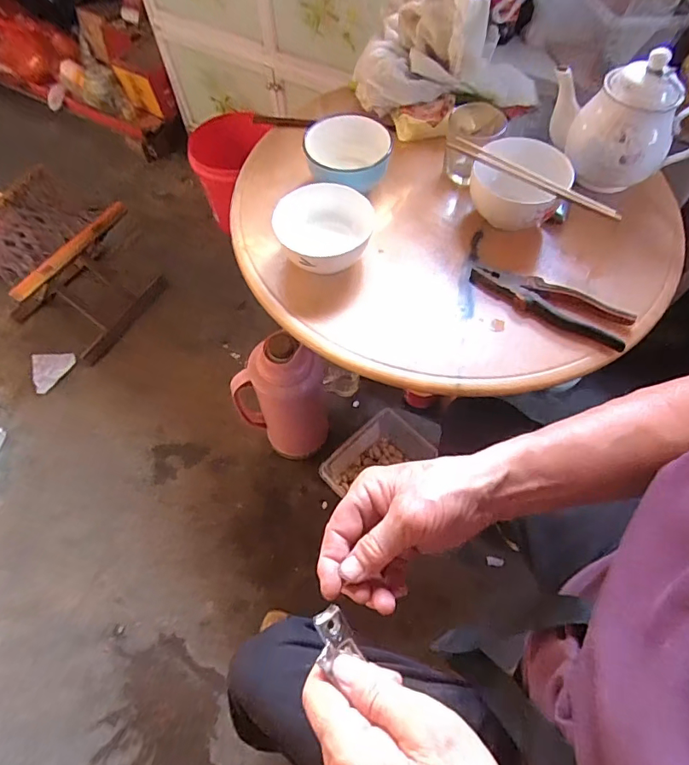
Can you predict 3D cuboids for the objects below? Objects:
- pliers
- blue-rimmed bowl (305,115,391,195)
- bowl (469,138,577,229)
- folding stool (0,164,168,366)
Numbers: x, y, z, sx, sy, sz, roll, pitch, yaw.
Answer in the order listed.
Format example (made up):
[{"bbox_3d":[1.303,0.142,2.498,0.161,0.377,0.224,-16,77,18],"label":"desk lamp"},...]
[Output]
[{"bbox_3d":[0.251,-0.101,0.585,0.194,0.017,0.058,26,64,14],"label":"pliers"},{"bbox_3d":[0.009,-0.312,0.661,0.109,0.063,0.113,0,61,0],"label":"blue-rimmed bowl"},{"bbox_3d":[0.224,-0.254,0.622,0.111,0.079,0.111,0,61,0],"label":"bowl"},{"bbox_3d":[-0.622,-0.251,1.075,0.244,0.286,0.270,29,64,13],"label":"folding stool"}]

